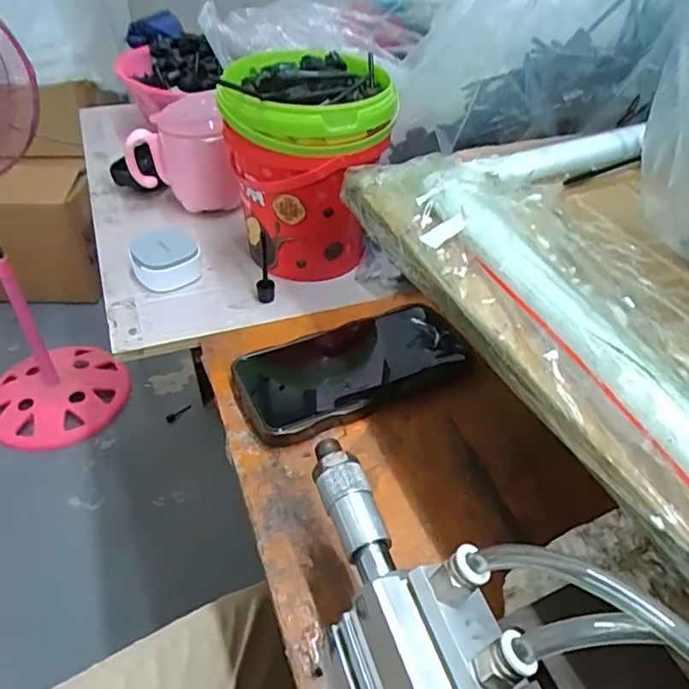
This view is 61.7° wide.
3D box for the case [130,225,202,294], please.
[{"bbox_3d":[-0.151,-0.075,0.488,0.054,0.033,0.050,-7,45,-10],"label":"case"}]

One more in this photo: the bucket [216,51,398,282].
[{"bbox_3d":[-0.030,-0.139,0.475,0.129,0.159,0.114,-3,44,-6],"label":"bucket"}]

